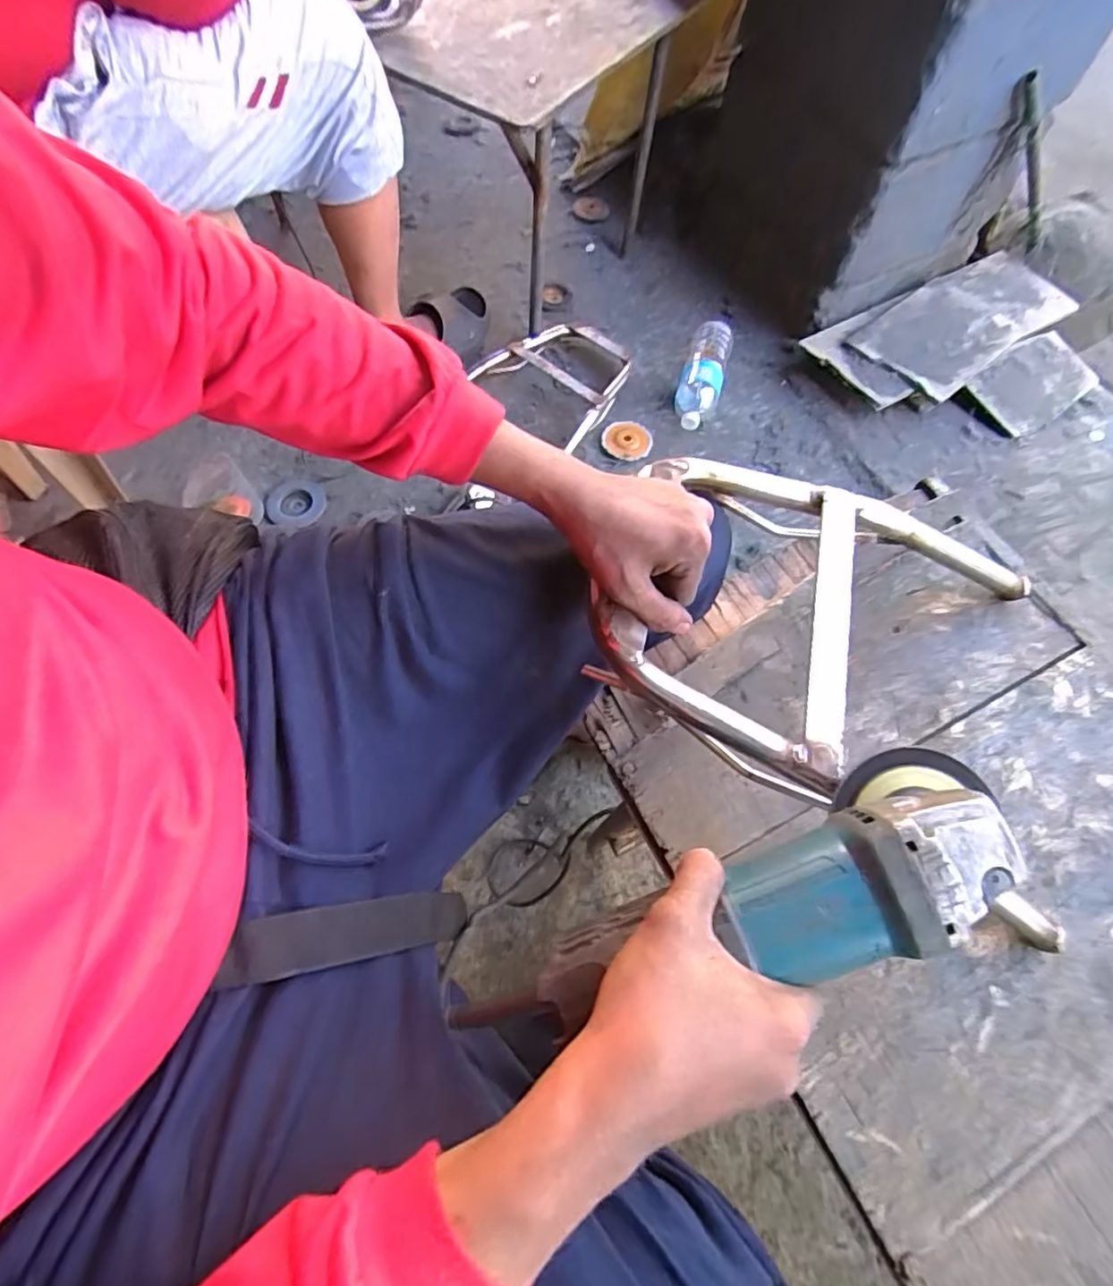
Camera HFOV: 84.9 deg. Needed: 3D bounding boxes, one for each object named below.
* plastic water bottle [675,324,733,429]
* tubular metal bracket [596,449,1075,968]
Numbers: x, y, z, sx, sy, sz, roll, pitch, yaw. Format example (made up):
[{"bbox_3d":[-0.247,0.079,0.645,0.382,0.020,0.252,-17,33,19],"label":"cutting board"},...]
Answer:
[{"bbox_3d":[0.281,-0.517,1.156,0.080,0.074,0.223,16,65,6],"label":"plastic water bottle"},{"bbox_3d":[0.202,0.012,0.428,0.327,0.113,0.285,11,65,4],"label":"tubular metal bracket"}]

